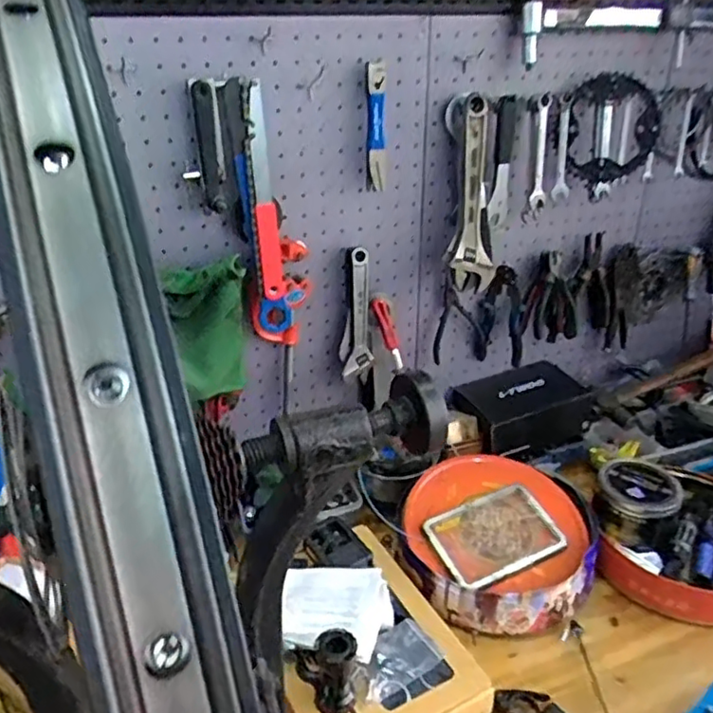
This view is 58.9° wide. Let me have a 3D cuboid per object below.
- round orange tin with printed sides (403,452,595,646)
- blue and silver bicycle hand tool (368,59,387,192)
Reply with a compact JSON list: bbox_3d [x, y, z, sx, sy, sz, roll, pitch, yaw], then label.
[{"bbox_3d":[0.215,0.268,0.948,0.267,0.106,0.260,-1,28,0],"label":"round orange tin with printed sides"},{"bbox_3d":[0.029,-0.318,0.879,0.023,0.163,0.034,-1,28,-1],"label":"blue and silver bicycle hand tool"}]

